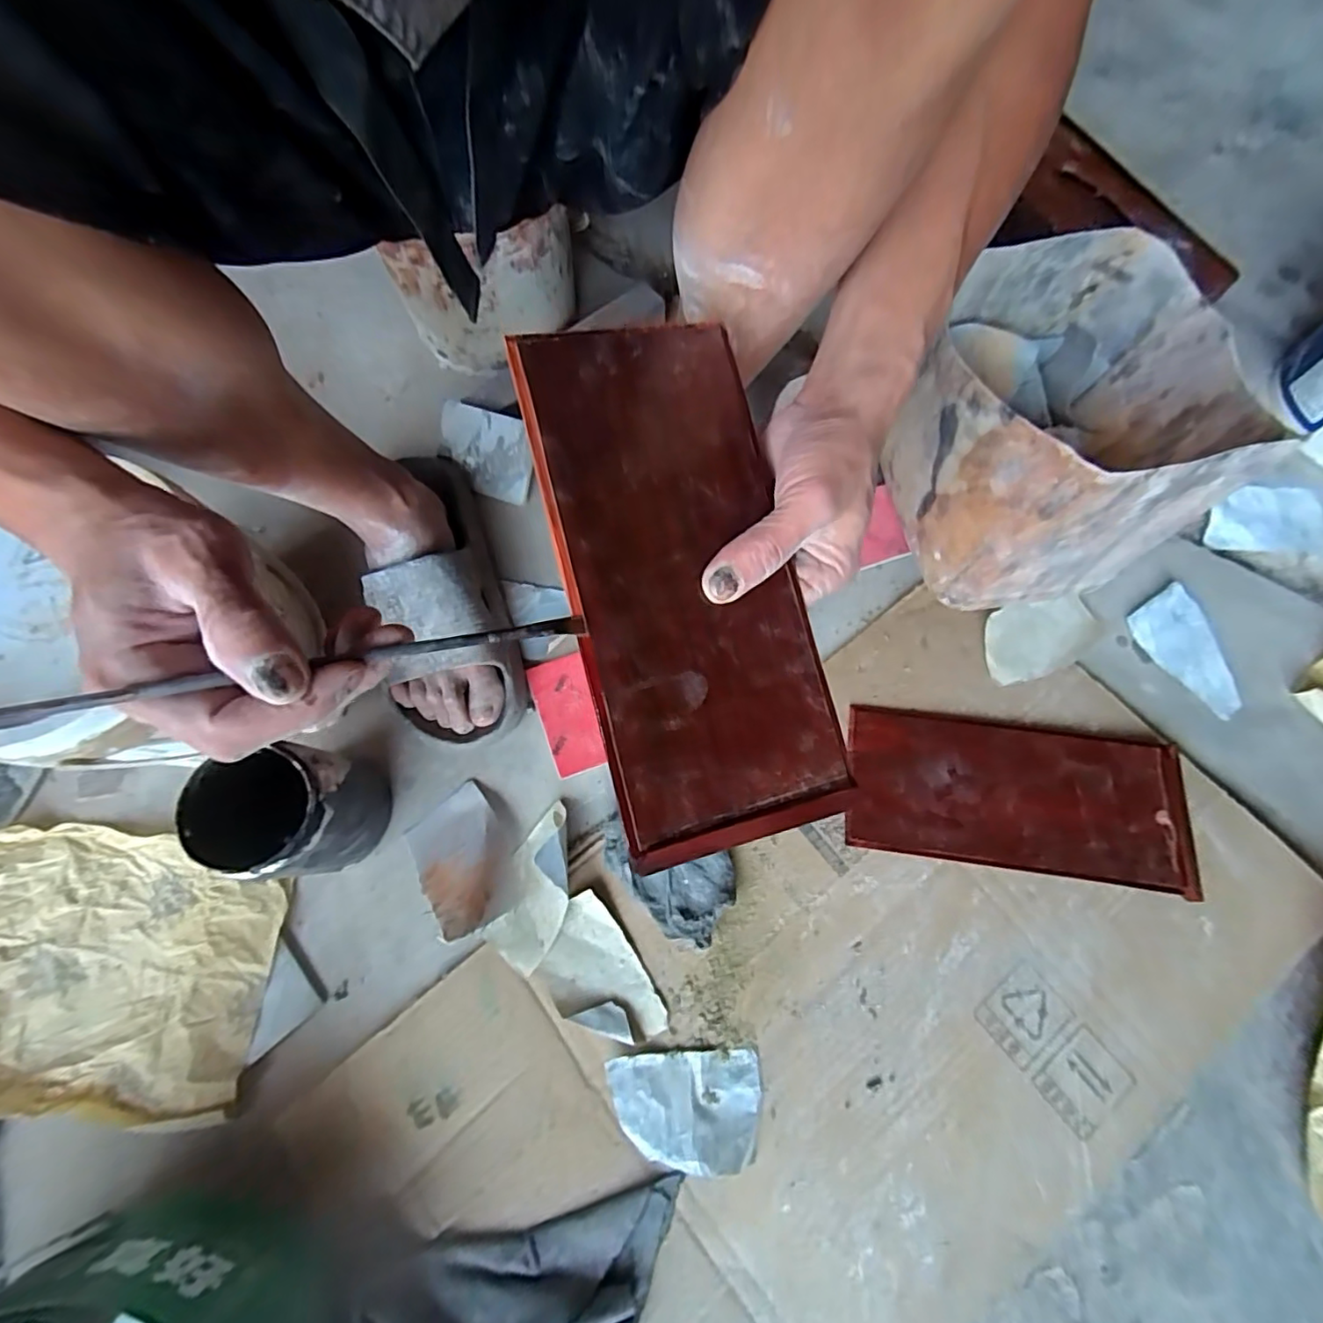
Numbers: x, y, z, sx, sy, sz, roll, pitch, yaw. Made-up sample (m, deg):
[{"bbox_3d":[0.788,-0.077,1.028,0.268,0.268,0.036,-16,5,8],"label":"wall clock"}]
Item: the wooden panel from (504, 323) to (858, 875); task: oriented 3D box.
[{"bbox_3d":[0.010,-0.041,0.283,0.111,0.005,0.250,-13,85,-14],"label":"wooden panel"}]

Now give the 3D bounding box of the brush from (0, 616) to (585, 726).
[{"bbox_3d":[-0.124,0.000,0.225,0.198,0.004,0.008,-11,72,-28],"label":"brush"}]

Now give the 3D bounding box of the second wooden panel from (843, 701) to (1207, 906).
[{"bbox_3d":[0.277,0.104,0.469,0.250,0.024,0.112,8,74,3],"label":"second wooden panel"}]

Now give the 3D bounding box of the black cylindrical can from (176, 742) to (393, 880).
[{"bbox_3d":[-0.264,0.110,0.427,0.085,0.116,0.083,-8,73,-2],"label":"black cylindrical can"}]

